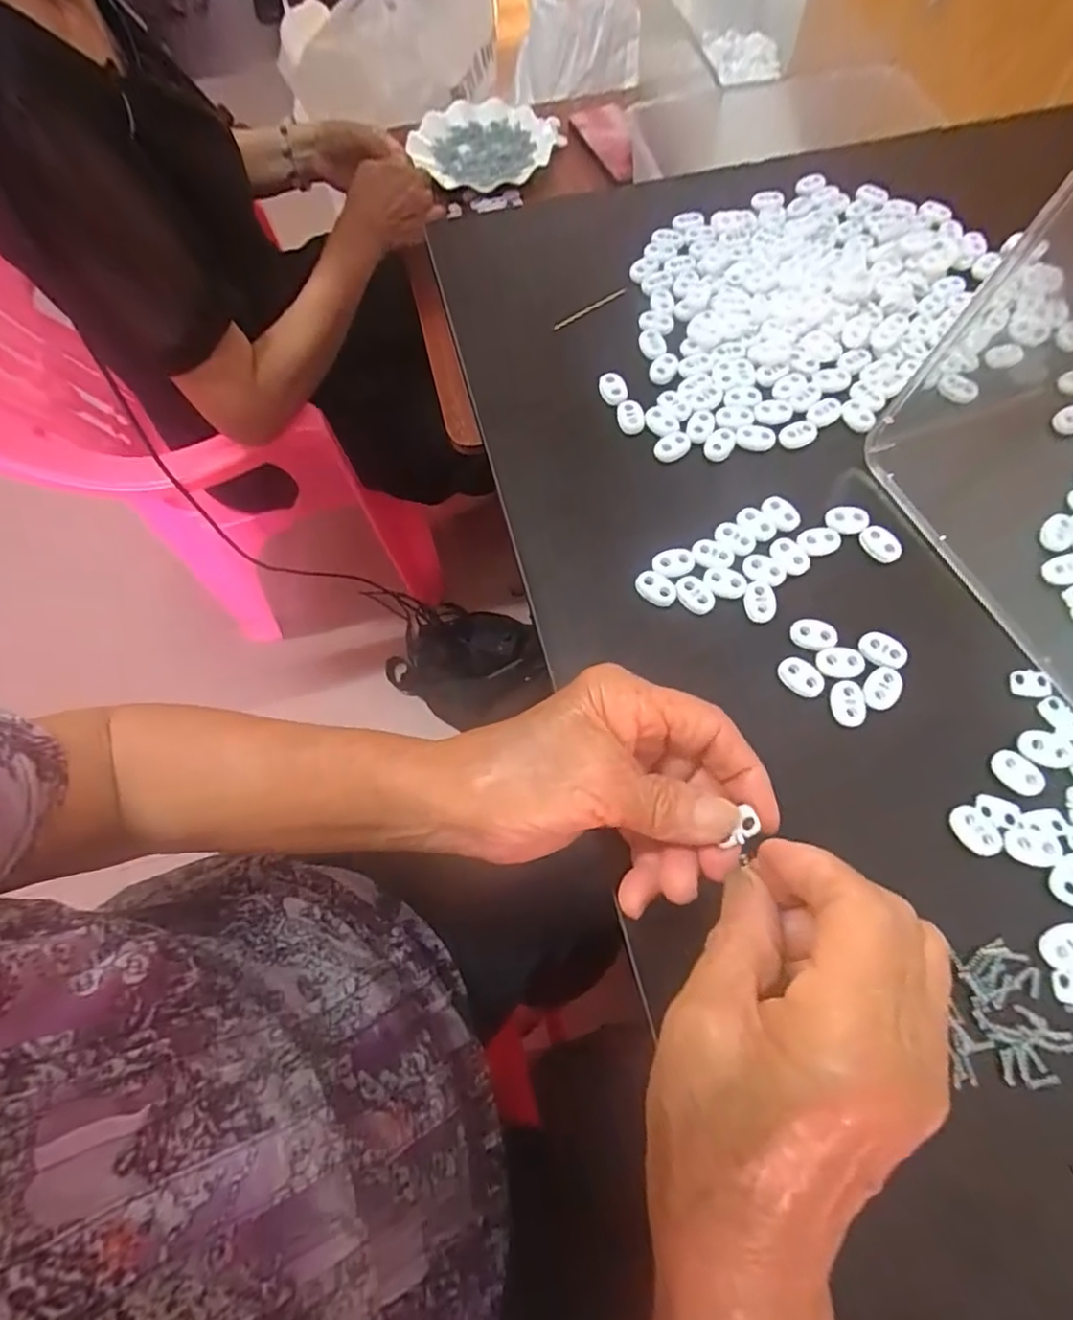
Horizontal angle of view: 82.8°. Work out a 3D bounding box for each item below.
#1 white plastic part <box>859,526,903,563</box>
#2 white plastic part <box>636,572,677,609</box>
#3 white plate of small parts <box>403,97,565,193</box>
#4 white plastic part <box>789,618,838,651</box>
[{"bbox_3d":[0.186,-0.063,0.328,0.016,0.005,0.023,-36,71,-11],"label":"white plastic part"},{"bbox_3d":[0.063,-0.038,0.322,0.022,0.006,0.014,30,73,14],"label":"white plastic part"},{"bbox_3d":[-0.072,-0.680,0.807,0.186,0.023,0.177,21,71,11],"label":"white plate of small parts"},{"bbox_3d":[0.140,-0.013,0.307,0.021,0.004,0.015,9,69,6],"label":"white plastic part"}]

